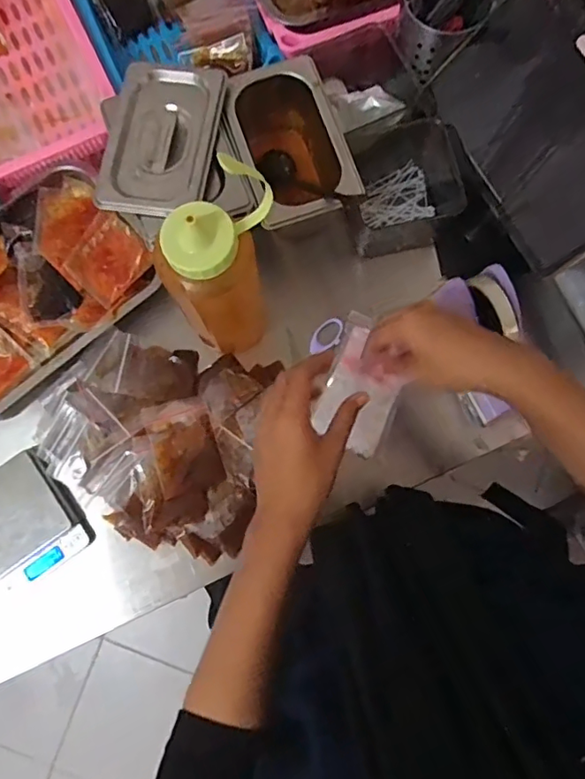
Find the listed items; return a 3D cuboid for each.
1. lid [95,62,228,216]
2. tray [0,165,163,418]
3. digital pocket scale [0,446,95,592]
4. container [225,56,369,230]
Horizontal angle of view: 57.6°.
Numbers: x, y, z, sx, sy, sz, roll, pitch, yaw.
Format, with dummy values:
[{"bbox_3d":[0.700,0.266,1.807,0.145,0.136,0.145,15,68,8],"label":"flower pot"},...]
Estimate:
[{"bbox_3d":[-0.132,-0.247,0.525,0.105,0.019,0.157,10,79,2],"label":"lid"},{"bbox_3d":[-0.308,-0.106,0.598,0.287,0.035,0.195,-41,82,-7],"label":"tray"},{"bbox_3d":[-0.289,0.141,0.571,0.111,0.022,0.119,-35,81,-6],"label":"digital pocket scale"},{"bbox_3d":[-0.006,-0.259,0.589,0.114,0.093,0.181,-22,80,-4],"label":"container"}]

